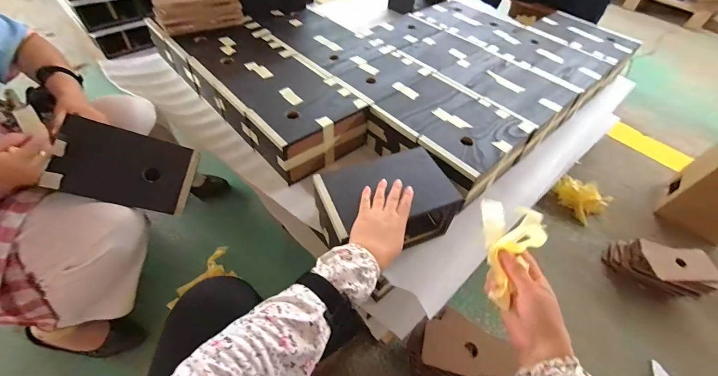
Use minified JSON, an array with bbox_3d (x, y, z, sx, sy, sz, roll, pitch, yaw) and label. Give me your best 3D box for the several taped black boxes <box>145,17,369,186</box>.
[{"bbox_3d":[-0.255,-0.258,0.781,0.245,0.102,0.575,-32,60,-27],"label":"several taped black boxes"}]

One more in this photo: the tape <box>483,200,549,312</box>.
[{"bbox_3d":[0.187,0.065,0.380,0.056,0.060,0.132,7,51,1],"label":"tape"}]

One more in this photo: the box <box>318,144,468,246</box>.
[{"bbox_3d":[0.042,0.041,0.572,0.211,0.144,0.129,-17,54,-18],"label":"box"}]

